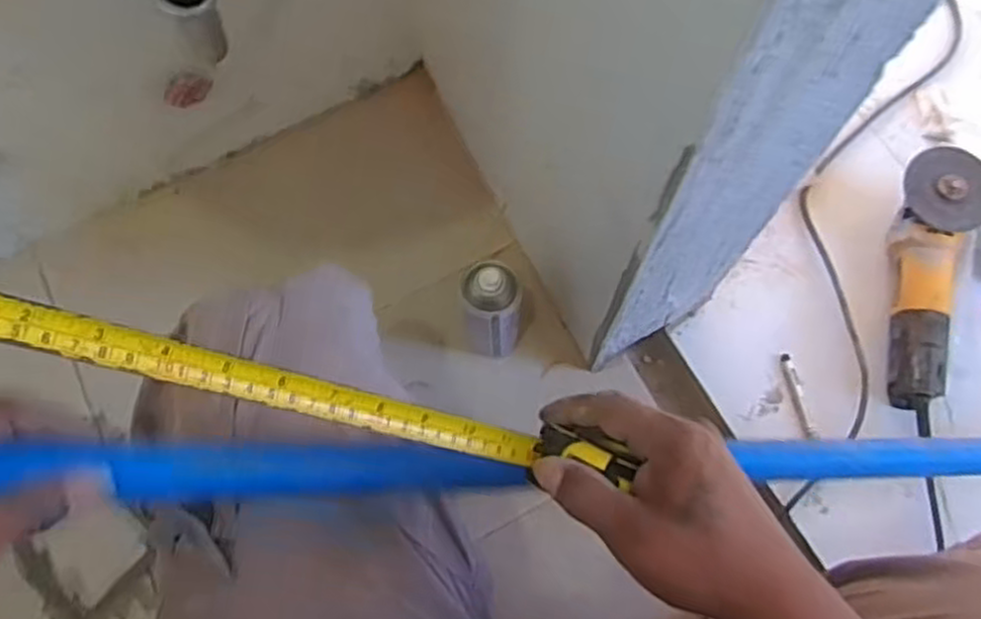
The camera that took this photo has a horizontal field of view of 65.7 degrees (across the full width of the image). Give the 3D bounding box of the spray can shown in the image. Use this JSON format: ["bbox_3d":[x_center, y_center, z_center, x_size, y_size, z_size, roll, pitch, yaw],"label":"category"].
[{"bbox_3d":[0.002,0.001,0.851,0.068,0.202,0.070,14,73,6],"label":"spray can"}]

